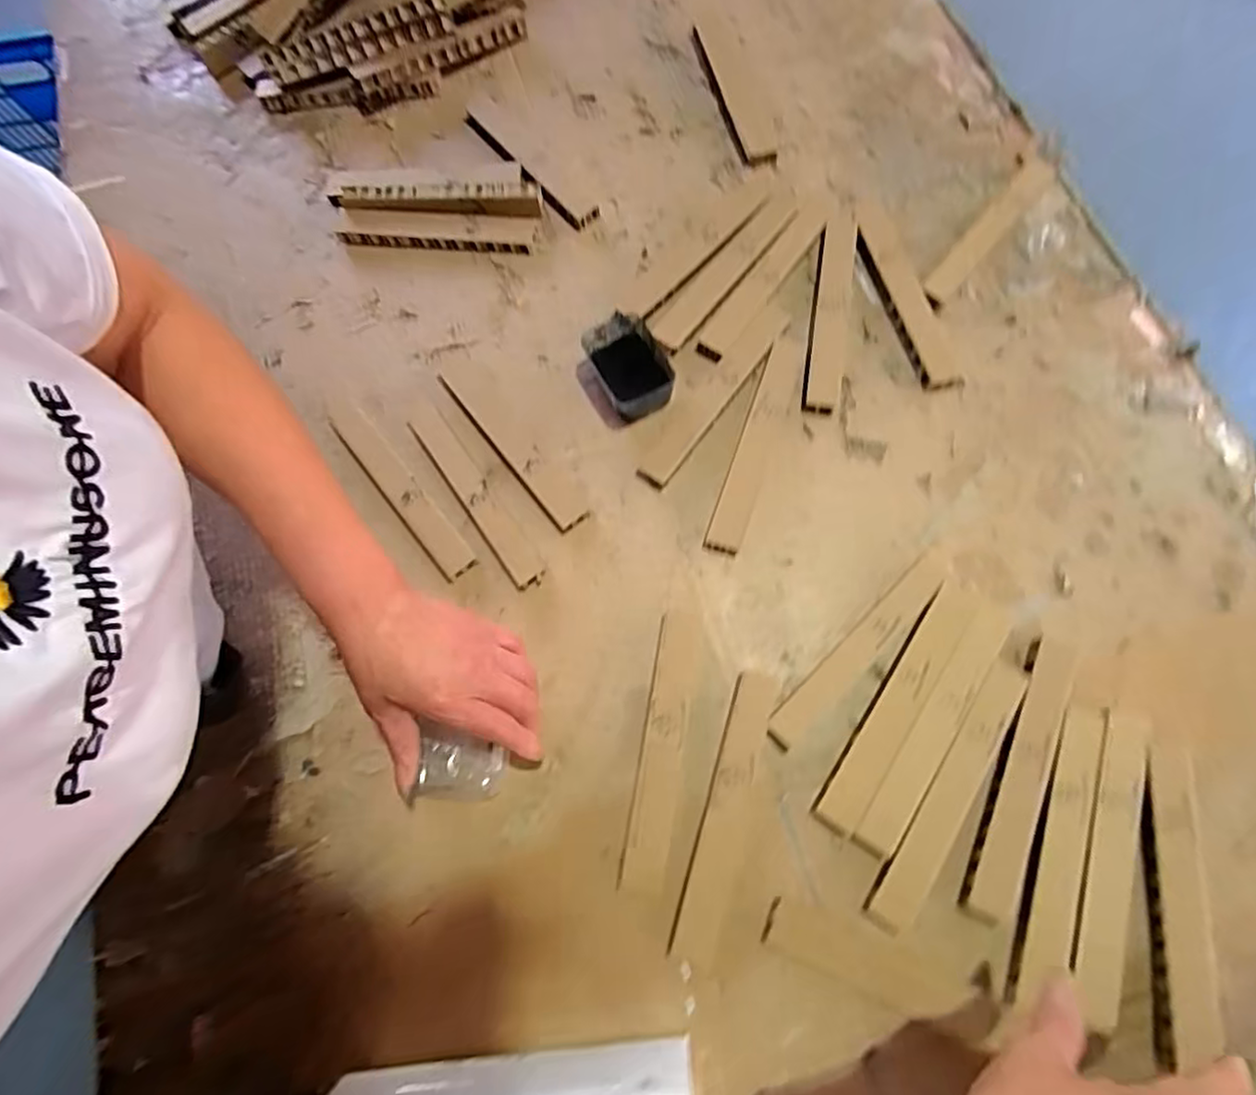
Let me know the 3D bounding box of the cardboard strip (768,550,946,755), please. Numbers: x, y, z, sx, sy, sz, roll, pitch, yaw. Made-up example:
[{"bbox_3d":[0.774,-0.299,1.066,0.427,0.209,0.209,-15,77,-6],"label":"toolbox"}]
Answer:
[{"bbox_3d":[0.178,0.076,0.480,0.194,0.007,0.026,-43,75,-11],"label":"cardboard strip"}]

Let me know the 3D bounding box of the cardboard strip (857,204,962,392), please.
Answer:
[{"bbox_3d":[0.254,-0.235,0.581,0.038,0.013,0.203,-16,72,0],"label":"cardboard strip"}]

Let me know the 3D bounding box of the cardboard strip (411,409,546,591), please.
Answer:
[{"bbox_3d":[-0.132,-0.047,0.533,0.030,0.010,0.188,-34,74,-9],"label":"cardboard strip"}]

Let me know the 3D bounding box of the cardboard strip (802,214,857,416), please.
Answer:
[{"bbox_3d":[0.187,-0.220,0.577,0.033,0.006,0.212,10,72,5],"label":"cardboard strip"}]

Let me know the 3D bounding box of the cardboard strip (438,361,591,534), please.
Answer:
[{"bbox_3d":[-0.104,-0.093,0.547,0.030,0.012,0.194,-36,74,-10],"label":"cardboard strip"}]

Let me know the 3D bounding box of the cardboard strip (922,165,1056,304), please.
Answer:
[{"bbox_3d":[0.344,-0.303,0.599,0.025,0.009,0.203,40,74,14],"label":"cardboard strip"}]

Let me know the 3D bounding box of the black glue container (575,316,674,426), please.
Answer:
[{"bbox_3d":[-0.003,-0.159,0.549,0.072,0.036,0.091,-30,73,-8],"label":"black glue container"}]

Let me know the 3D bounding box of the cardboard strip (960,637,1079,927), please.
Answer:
[{"bbox_3d":[0.279,0.160,0.446,0.035,0.009,0.200,24,74,9],"label":"cardboard strip"}]

